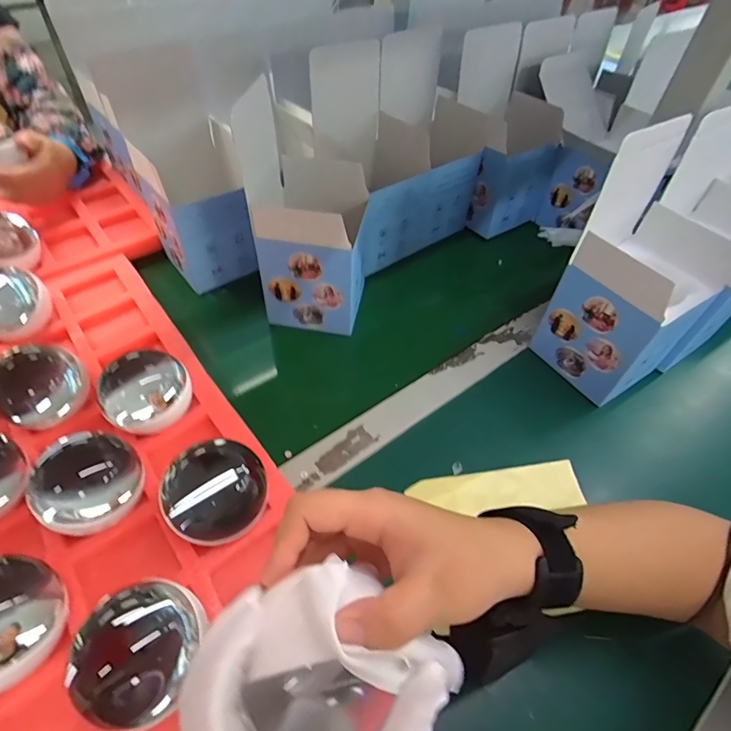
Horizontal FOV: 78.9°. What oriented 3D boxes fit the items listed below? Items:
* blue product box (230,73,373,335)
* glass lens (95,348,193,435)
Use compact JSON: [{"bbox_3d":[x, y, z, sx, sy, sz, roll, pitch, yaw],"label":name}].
[{"bbox_3d":[-0.058,-0.158,0.490,0.115,0.215,0.113,9,50,4],"label":"blue product box"},{"bbox_3d":[-0.200,0.026,0.409,0.076,0.056,0.088,-26,57,-23],"label":"glass lens"}]

